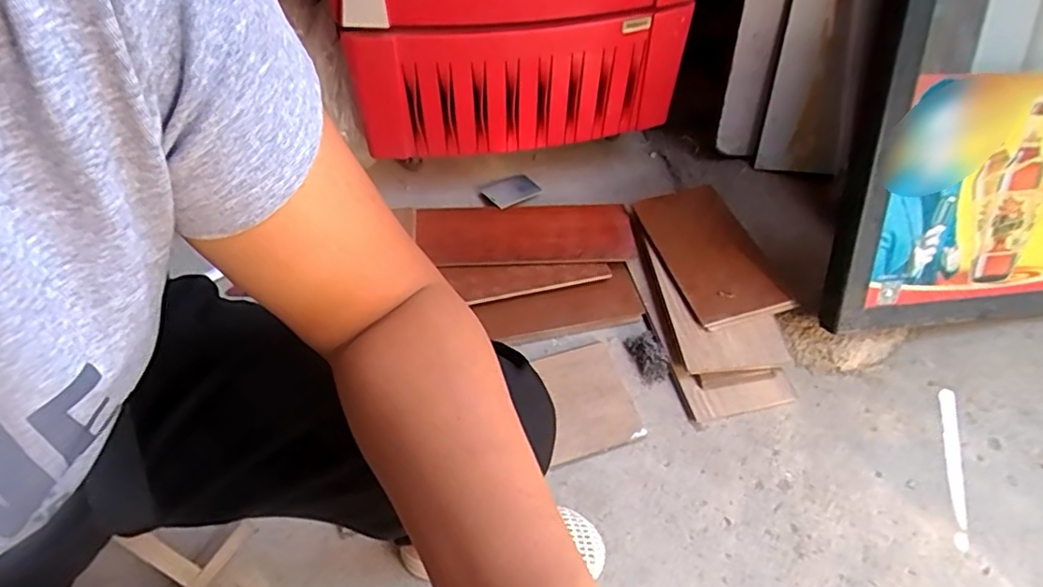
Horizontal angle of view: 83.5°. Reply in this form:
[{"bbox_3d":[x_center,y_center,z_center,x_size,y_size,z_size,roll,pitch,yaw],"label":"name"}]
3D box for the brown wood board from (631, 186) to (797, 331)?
[{"bbox_3d":[0.330,-0.077,1.027,0.173,0.020,0.288,-15,56,-12],"label":"brown wood board"}]

